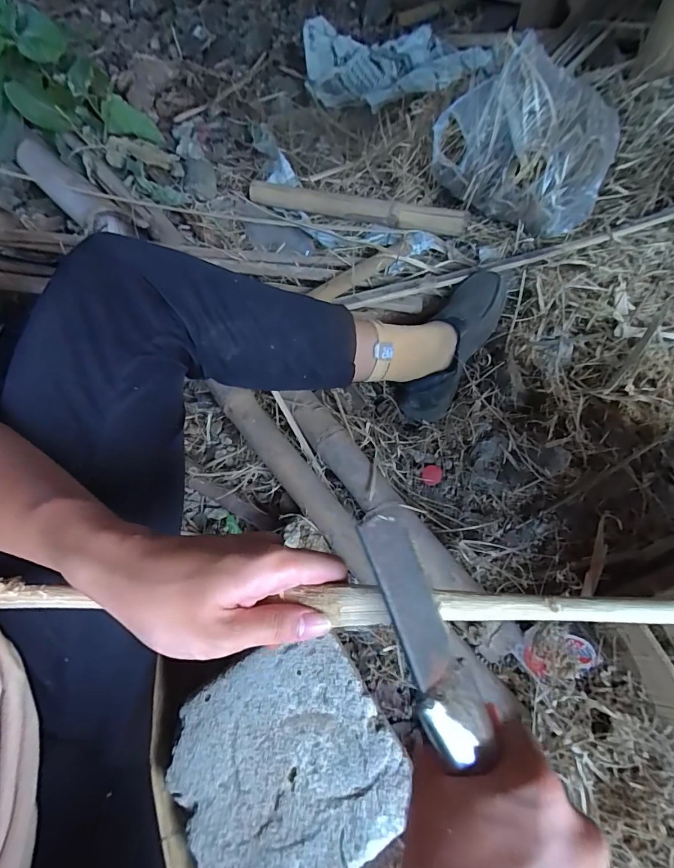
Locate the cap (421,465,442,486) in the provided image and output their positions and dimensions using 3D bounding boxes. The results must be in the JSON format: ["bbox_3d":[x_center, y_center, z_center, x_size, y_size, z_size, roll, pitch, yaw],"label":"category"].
[{"bbox_3d":[0.145,0.064,0.622,0.030,0.008,0.030,9,62,6],"label":"cap"}]

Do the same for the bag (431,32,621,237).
[{"bbox_3d":[0.326,-0.505,0.693,0.293,0.186,0.148,40,69,20],"label":"bag"}]

